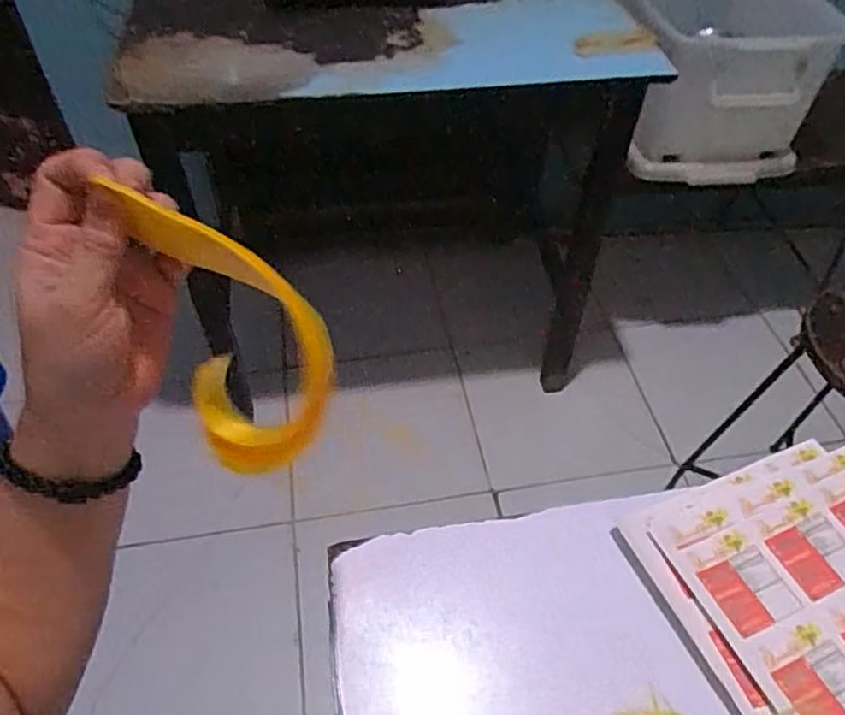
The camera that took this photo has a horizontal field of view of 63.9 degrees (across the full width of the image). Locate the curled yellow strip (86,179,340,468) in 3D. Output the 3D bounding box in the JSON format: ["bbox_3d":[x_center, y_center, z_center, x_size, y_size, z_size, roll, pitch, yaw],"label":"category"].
[{"bbox_3d":[-0.089,-0.017,0.342,0.077,0.150,0.029,-25,21,-21],"label":"curled yellow strip"}]

